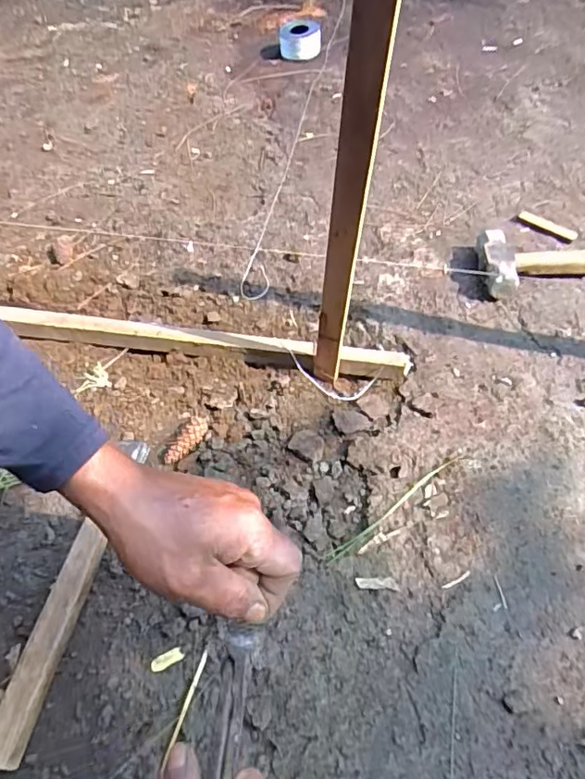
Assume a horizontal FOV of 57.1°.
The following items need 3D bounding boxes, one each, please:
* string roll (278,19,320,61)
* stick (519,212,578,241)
[{"bbox_3d":[0.014,-0.712,1.091,0.085,0.042,0.087,0,57,5],"label":"string roll"},{"bbox_3d":[0.393,-0.251,0.832,0.090,0.016,0.015,30,64,22],"label":"stick"}]

